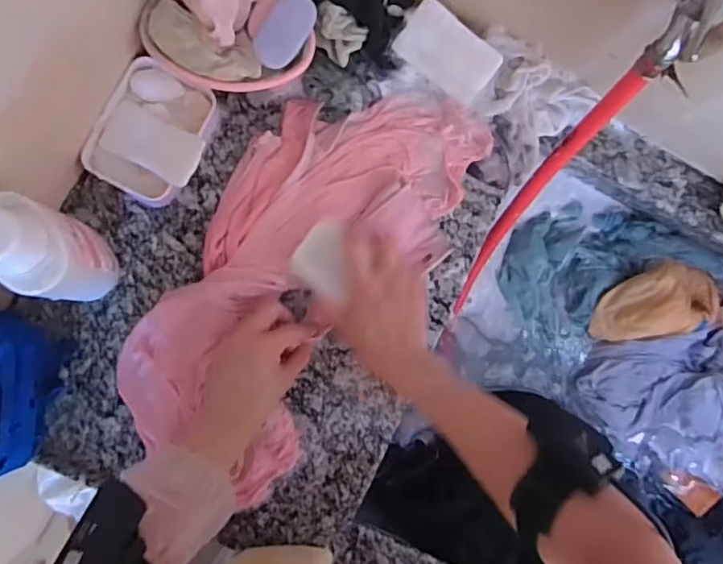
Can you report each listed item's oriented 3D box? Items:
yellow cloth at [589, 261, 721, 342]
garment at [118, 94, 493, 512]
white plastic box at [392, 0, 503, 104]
[{"bbox_3d":[0.392,0.023,0.797,0.177,0.043,0.090,-7,89,-8],"label":"yellow cloth"},{"bbox_3d":[-0.052,-0.021,0.622,0.229,0.039,0.442,40,79,-5],"label":"garment"},{"bbox_3d":[0.091,-0.238,0.628,0.103,0.019,0.058,34,84,-6],"label":"white plastic box"}]

